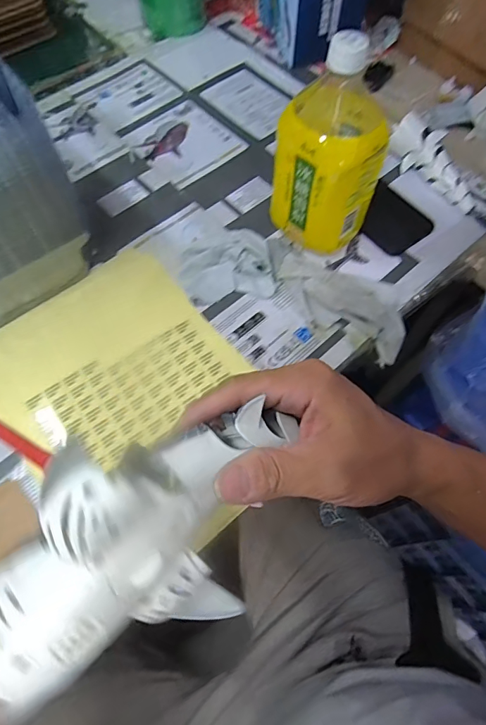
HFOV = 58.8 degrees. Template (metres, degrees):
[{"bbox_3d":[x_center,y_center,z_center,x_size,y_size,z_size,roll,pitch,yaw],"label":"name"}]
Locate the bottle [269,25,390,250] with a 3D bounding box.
[{"bbox_3d":[0.092,-0.203,0.430,0.087,0.202,0.087,-38,71,-17],"label":"bottle"}]

